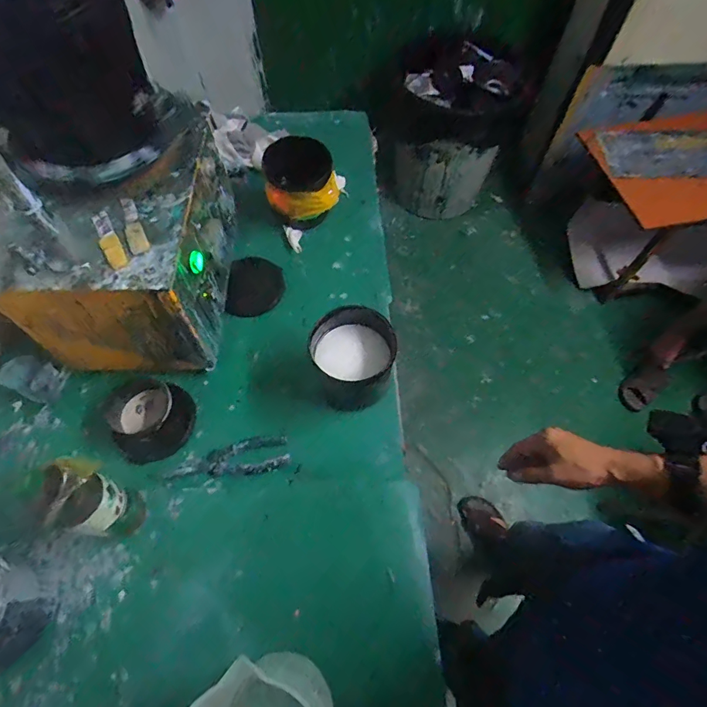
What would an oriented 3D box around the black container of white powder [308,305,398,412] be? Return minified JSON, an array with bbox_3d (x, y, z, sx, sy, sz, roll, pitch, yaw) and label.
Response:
[{"bbox_3d":[0.000,0.007,0.646,0.119,0.100,0.129,0,63,0],"label":"black container of white powder"}]

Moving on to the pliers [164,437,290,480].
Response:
[{"bbox_3d":[-0.179,0.157,0.615,0.167,0.009,0.052,-12,64,-7],"label":"pliers"}]

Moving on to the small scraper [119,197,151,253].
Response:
[{"bbox_3d":[-0.275,-0.161,0.532,0.022,0.004,0.097,-23,65,-12],"label":"small scraper"}]

